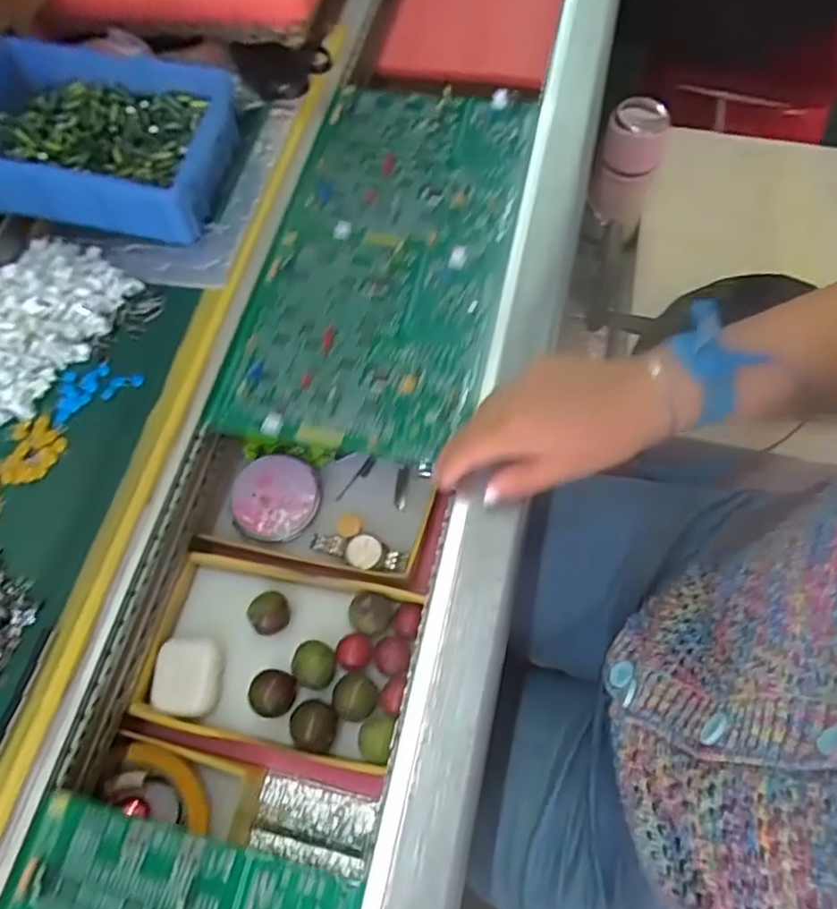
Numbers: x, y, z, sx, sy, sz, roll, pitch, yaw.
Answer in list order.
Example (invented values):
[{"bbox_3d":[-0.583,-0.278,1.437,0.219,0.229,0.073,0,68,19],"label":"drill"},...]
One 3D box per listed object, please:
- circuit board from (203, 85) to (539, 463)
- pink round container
[{"bbox_3d":[-0.026,-0.164,0.519,0.188,0.026,0.351,11,67,7],"label":"circuit board"},{"bbox_3d":[-0.112,0.034,0.510,0.065,0.011,0.067,-1,68,4],"label":"pink round container"}]

